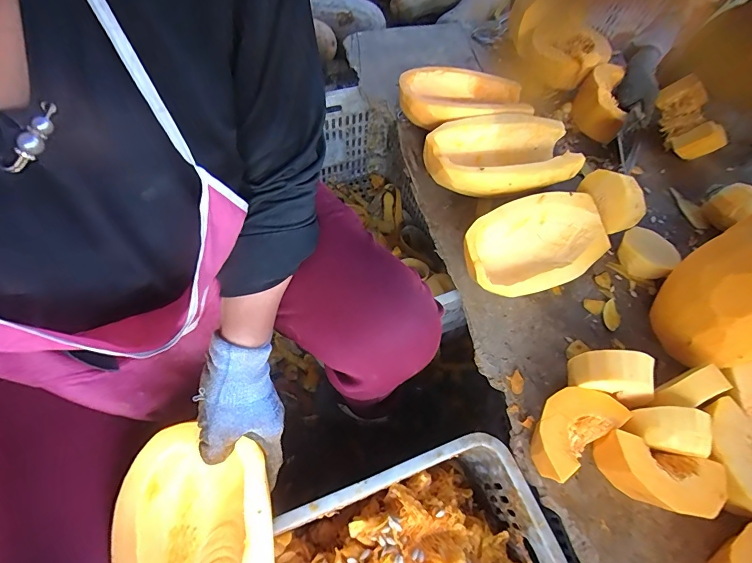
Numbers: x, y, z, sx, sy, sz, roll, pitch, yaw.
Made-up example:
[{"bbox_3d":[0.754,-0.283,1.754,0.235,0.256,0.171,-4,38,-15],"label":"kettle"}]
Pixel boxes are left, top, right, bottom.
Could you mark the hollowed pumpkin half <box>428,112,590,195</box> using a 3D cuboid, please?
[{"bbox_3d":[0.209,-0.206,0.667,0.254,0.079,0.151,-3,63,-5],"label":"hollowed pumpkin half"}]

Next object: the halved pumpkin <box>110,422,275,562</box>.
[{"bbox_3d":[-0.168,0.260,0.385,0.138,0.080,0.240,-6,83,-7],"label":"halved pumpkin"}]

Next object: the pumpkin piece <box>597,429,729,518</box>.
[{"bbox_3d":[0.323,0.229,0.450,0.129,0.076,0.066,17,62,5],"label":"pumpkin piece"}]

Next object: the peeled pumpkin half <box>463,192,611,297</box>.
[{"bbox_3d":[0.246,-0.056,0.604,0.245,0.065,0.143,-20,84,-10],"label":"peeled pumpkin half"}]

